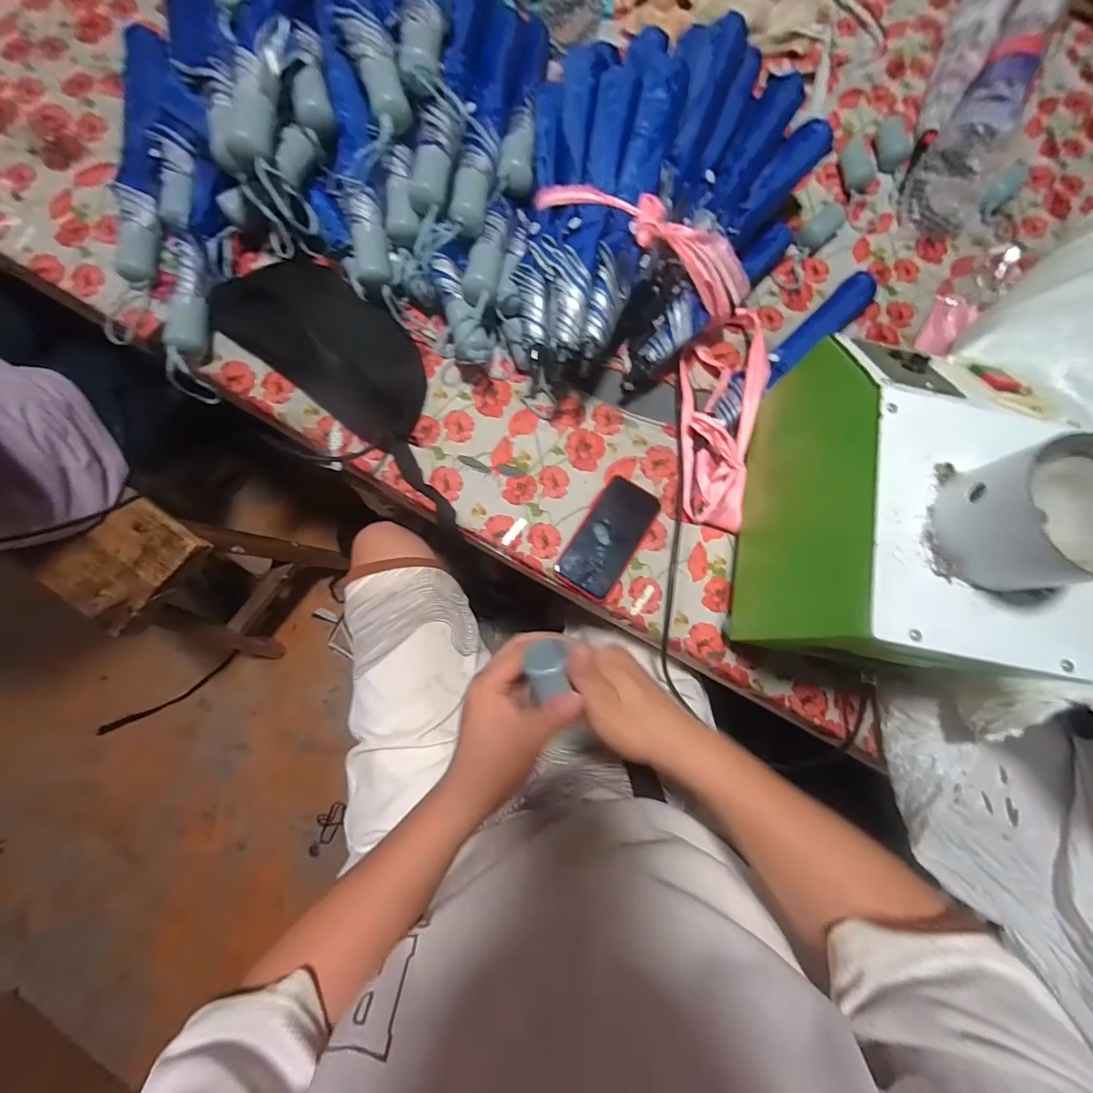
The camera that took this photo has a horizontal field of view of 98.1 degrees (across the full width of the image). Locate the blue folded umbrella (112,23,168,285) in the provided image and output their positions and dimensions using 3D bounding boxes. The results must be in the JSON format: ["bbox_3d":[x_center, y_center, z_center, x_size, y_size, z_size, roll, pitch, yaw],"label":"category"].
[{"bbox_3d":[-0.495,-0.477,0.588,0.051,0.047,0.340,-1,81,-5],"label":"blue folded umbrella"}]

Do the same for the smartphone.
[{"bbox_3d":[0.074,-0.011,0.565,0.075,0.015,0.146,31,80,1],"label":"smartphone"}]

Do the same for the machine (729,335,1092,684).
[{"bbox_3d":[0.317,-0.039,0.440,0.175,0.299,0.284,16,80,-2],"label":"machine"}]

